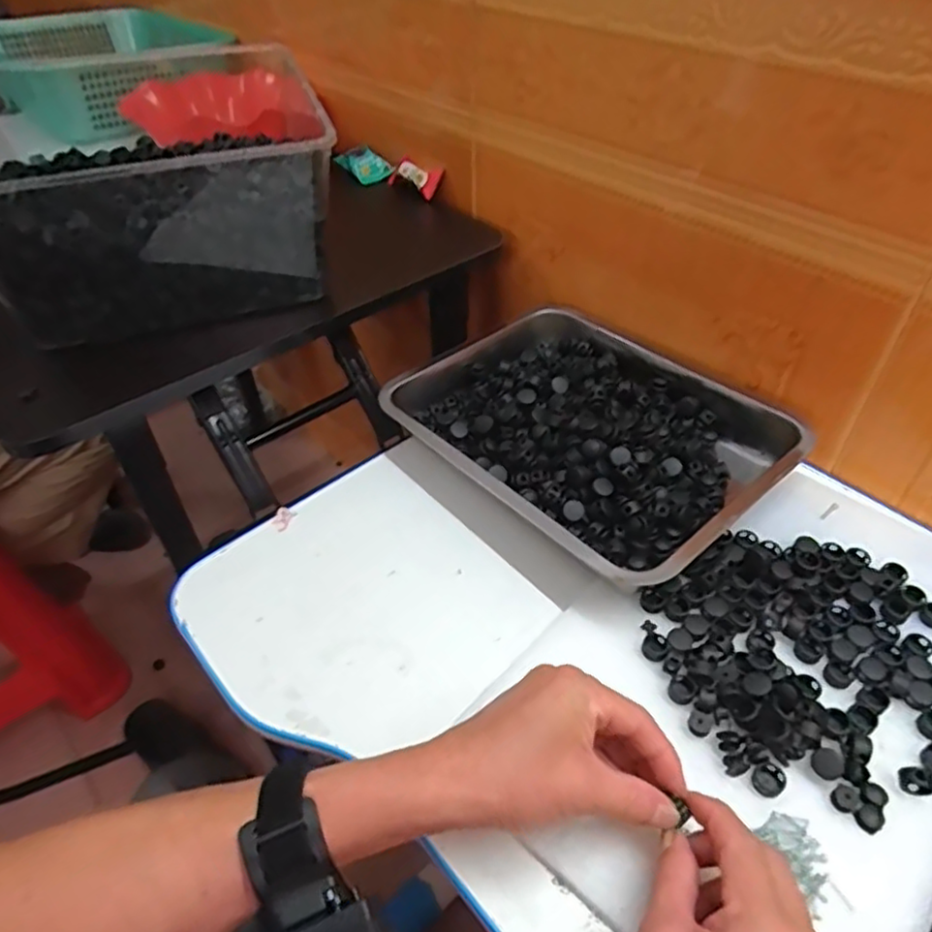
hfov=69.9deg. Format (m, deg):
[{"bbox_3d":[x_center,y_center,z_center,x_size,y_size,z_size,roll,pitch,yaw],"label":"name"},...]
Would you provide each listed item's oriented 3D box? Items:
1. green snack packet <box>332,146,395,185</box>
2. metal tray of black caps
[{"bbox_3d":[-0.125,-0.370,0.820,0.067,0.034,0.045,-7,45,-5],"label":"green snack packet"},{"bbox_3d":[0.109,-0.043,0.582,0.256,0.046,0.314,-32,52,-27],"label":"metal tray of black caps"}]

